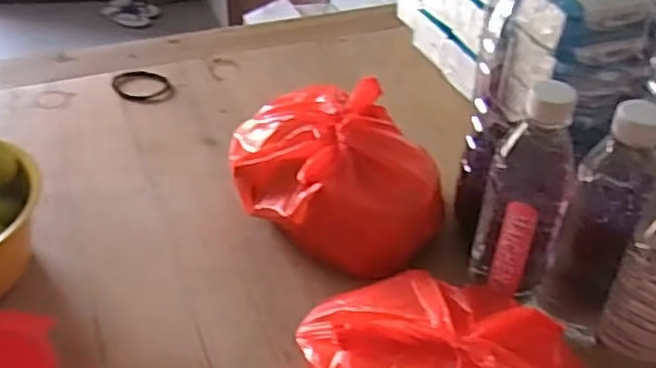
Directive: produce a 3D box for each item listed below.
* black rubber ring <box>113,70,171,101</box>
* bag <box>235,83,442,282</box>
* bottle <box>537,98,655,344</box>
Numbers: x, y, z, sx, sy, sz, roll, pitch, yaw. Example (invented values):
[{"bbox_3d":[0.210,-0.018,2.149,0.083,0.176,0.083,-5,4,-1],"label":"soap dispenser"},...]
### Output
[{"bbox_3d":[-0.238,-0.127,0.891,0.070,0.009,0.070,-8,41,-13],"label":"black rubber ring"},{"bbox_3d":[0.004,-0.004,0.676,0.160,0.113,0.213,-18,42,-23],"label":"bag"},{"bbox_3d":[0.199,0.034,0.512,0.052,0.192,0.051,23,43,25],"label":"bottle"}]

